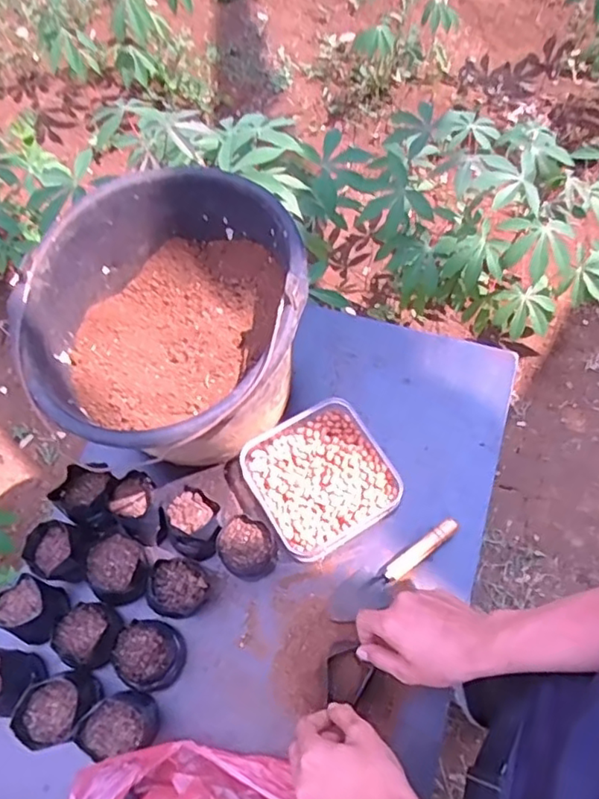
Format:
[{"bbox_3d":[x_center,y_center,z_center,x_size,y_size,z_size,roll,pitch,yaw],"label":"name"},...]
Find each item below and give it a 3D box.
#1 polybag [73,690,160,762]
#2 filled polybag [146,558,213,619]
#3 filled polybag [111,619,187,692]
[{"bbox_3d":[-0.179,0.324,0.589,0.066,0.071,0.055,-15,62,-7],"label":"polybag"},{"bbox_3d":[-0.130,0.208,0.647,0.058,0.061,0.063,-1,61,1],"label":"filled polybag"},{"bbox_3d":[-0.157,0.271,0.626,0.068,0.052,0.065,-1,61,1],"label":"filled polybag"}]

